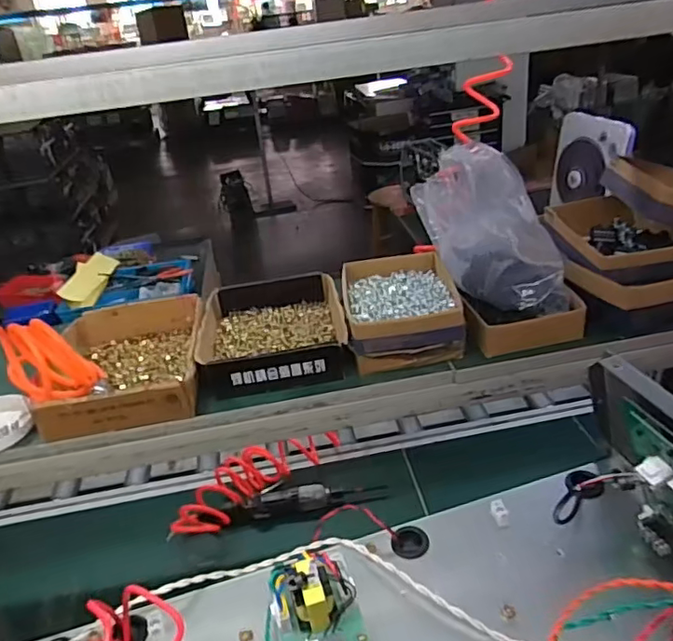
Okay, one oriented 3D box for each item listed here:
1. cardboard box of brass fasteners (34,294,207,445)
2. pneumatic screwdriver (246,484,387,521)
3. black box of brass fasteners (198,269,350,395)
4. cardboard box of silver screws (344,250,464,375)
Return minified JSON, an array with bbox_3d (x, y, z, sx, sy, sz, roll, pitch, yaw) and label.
[{"bbox_3d":[-0.270,0.050,0.733,0.187,0.051,0.230,-9,30,-5],"label":"cardboard box of brass fasteners"},{"bbox_3d":[-0.038,0.321,1.023,0.243,0.037,0.037,-9,30,-6],"label":"pneumatic screwdriver"},{"bbox_3d":[-0.088,0.014,0.763,0.184,0.048,0.214,-9,30,-6],"label":"black box of brass fasteners"},{"bbox_3d":[0.083,-0.016,0.752,0.143,0.066,0.182,-7,30,-1],"label":"cardboard box of silver screws"}]

